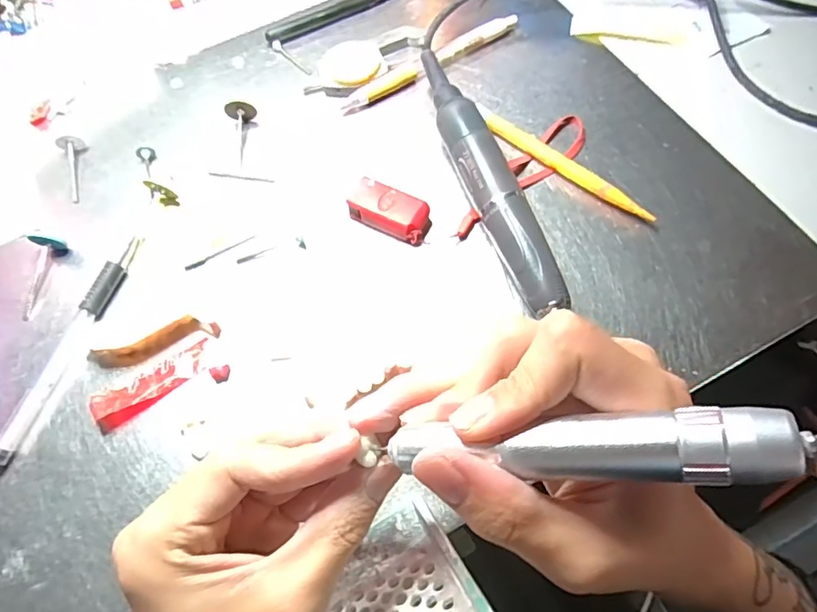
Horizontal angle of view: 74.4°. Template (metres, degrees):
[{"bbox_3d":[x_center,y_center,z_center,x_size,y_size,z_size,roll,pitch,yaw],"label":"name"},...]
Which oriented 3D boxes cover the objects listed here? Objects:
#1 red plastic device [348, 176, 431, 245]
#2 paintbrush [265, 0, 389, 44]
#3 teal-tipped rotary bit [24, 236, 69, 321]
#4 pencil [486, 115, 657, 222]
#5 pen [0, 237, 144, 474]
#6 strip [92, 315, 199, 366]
[{"bbox_3d":[-0.010,-0.051,0.303,0.045,0.020,0.021,23,67,14],"label":"red plastic device"},{"bbox_3d":[-0.025,-0.227,0.396,0.167,0.007,0.015,-28,66,-10],"label":"paintbrush"},{"bbox_3d":[-0.205,-0.017,0.299,0.014,0.014,0.047,-3,64,2],"label":"teal-tipped rotary bit"},{"bbox_3d":[0.091,-0.081,0.315,0.113,0.011,0.008,39,72,20],"label":"pencil"},{"bbox_3d":[-0.176,0.019,0.280,0.012,0.012,0.131,17,66,11],"label":"pen"},{"bbox_3d":[-0.137,0.020,0.280,0.055,0.012,0.012,-19,64,-6],"label":"strip"}]

